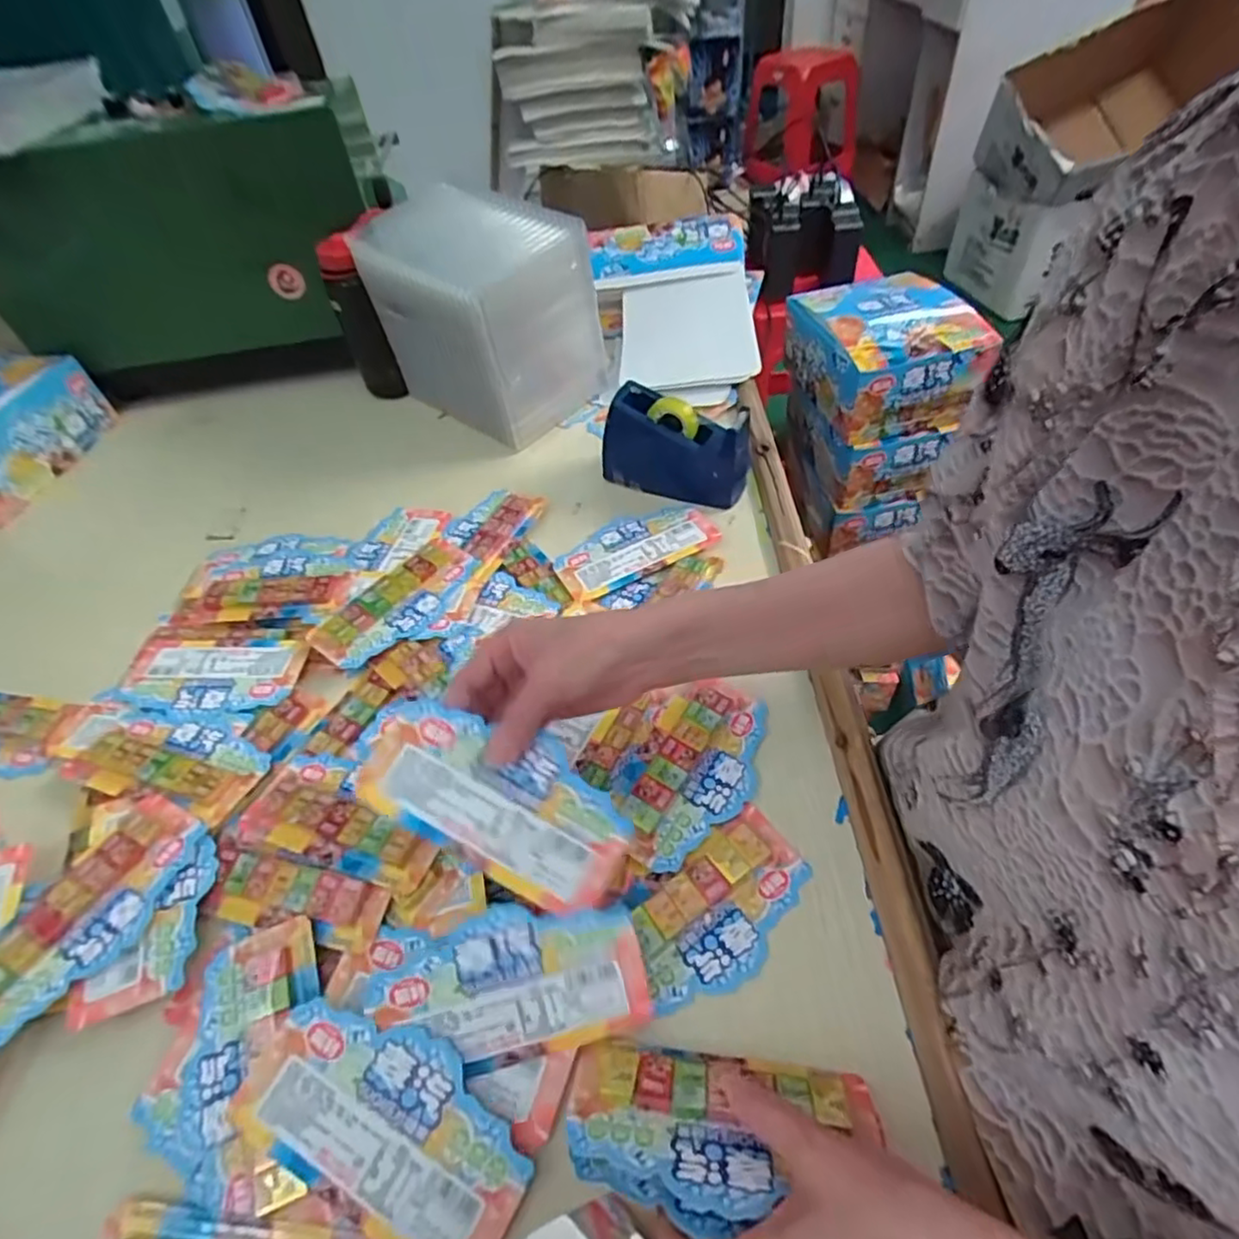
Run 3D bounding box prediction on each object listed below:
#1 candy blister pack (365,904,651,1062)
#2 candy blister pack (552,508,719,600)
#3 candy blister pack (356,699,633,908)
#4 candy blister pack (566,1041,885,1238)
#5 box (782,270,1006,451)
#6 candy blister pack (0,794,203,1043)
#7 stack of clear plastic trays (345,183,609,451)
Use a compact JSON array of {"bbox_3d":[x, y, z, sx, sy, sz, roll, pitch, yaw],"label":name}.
[{"bbox_3d":[-0.058,0.194,0.355,0.142,0.005,0.071,-6,82,-5],"label":"candy blister pack"},{"bbox_3d":[0.014,-0.067,0.597,0.144,0.007,0.073,-23,51,-13],"label":"candy blister pack"},{"bbox_3d":[-0.069,0.098,0.367,0.155,0.007,0.071,29,74,0],"label":"candy blister pack"},{"bbox_3d":[0.049,0.239,0.312,0.146,0.013,0.078,1,18,5],"label":"candy blister pack"},{"bbox_3d":[0.299,-0.307,0.753,0.162,0.098,0.199,-11,50,-4],"label":"box"},{"bbox_3d":[-0.335,0.179,0.410,0.082,0.023,0.144,18,54,20],"label":"candy blister pack"},{"bbox_3d":[-0.152,-0.328,0.719,0.209,0.192,0.158,26,57,25],"label":"stack of clear plastic trays"}]

